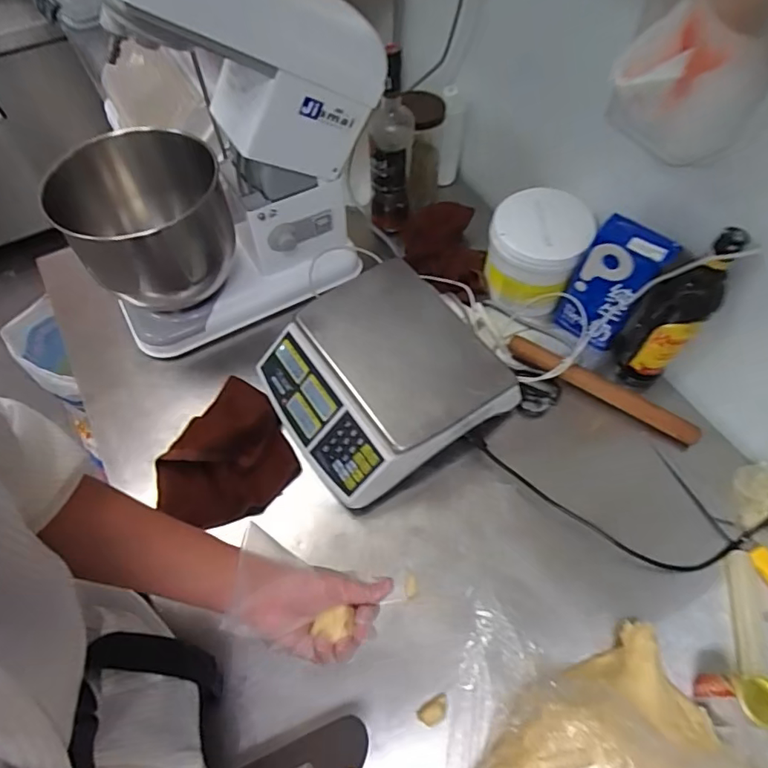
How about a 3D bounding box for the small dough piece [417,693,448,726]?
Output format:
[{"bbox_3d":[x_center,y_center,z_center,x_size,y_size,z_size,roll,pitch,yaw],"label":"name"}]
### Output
[{"bbox_3d":[0.057,0.368,0.581,0.037,0.018,0.021,-27,63,-15],"label":"small dough piece"}]

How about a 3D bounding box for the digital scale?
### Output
[{"bbox_3d":[-0.011,-0.009,0.760,0.287,0.118,0.292,-33,65,-18],"label":"digital scale"}]

